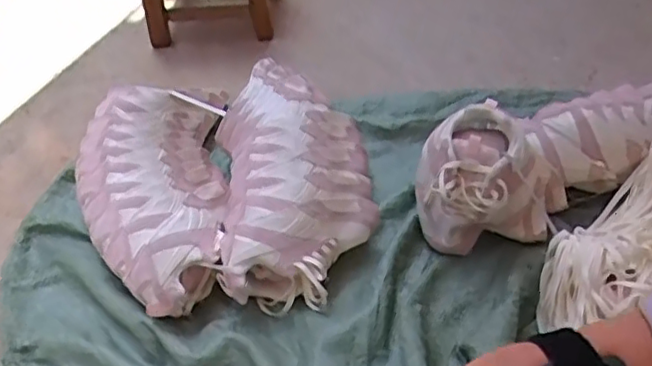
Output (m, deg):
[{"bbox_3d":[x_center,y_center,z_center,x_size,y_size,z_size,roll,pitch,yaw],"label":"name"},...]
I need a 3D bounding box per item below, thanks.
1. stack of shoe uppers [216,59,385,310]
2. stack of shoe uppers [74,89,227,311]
[{"bbox_3d":[-0.051,-0.026,1.063,0.237,0.145,0.494,-6,43,1],"label":"stack of shoe uppers"},{"bbox_3d":[-0.280,0.002,1.024,0.233,0.113,0.468,-6,47,-6],"label":"stack of shoe uppers"}]

